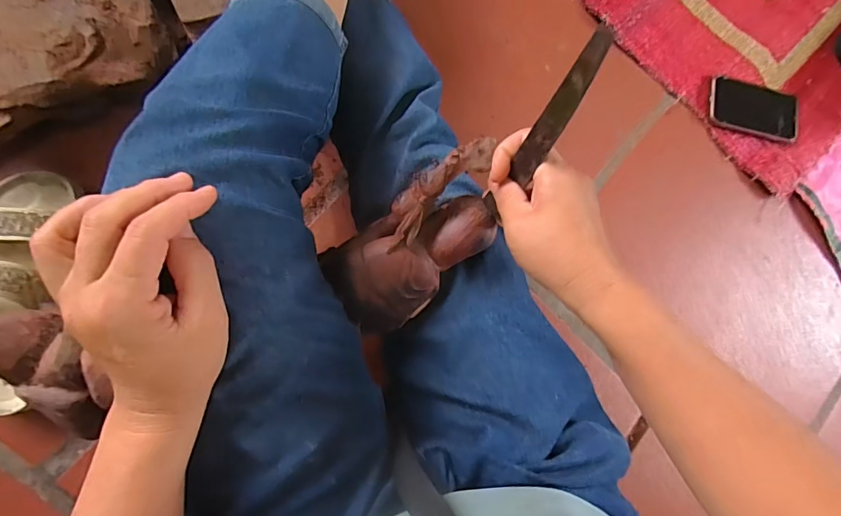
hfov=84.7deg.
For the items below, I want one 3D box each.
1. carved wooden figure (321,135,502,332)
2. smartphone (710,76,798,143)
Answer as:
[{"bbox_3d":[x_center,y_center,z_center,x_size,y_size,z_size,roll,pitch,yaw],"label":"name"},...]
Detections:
[{"bbox_3d":[0.006,-0.013,0.378,0.169,0.062,0.085,-38,93,-9],"label":"carved wooden figure"},{"bbox_3d":[0.500,-0.226,0.693,0.154,0.013,0.079,13,83,-14],"label":"smartphone"}]

